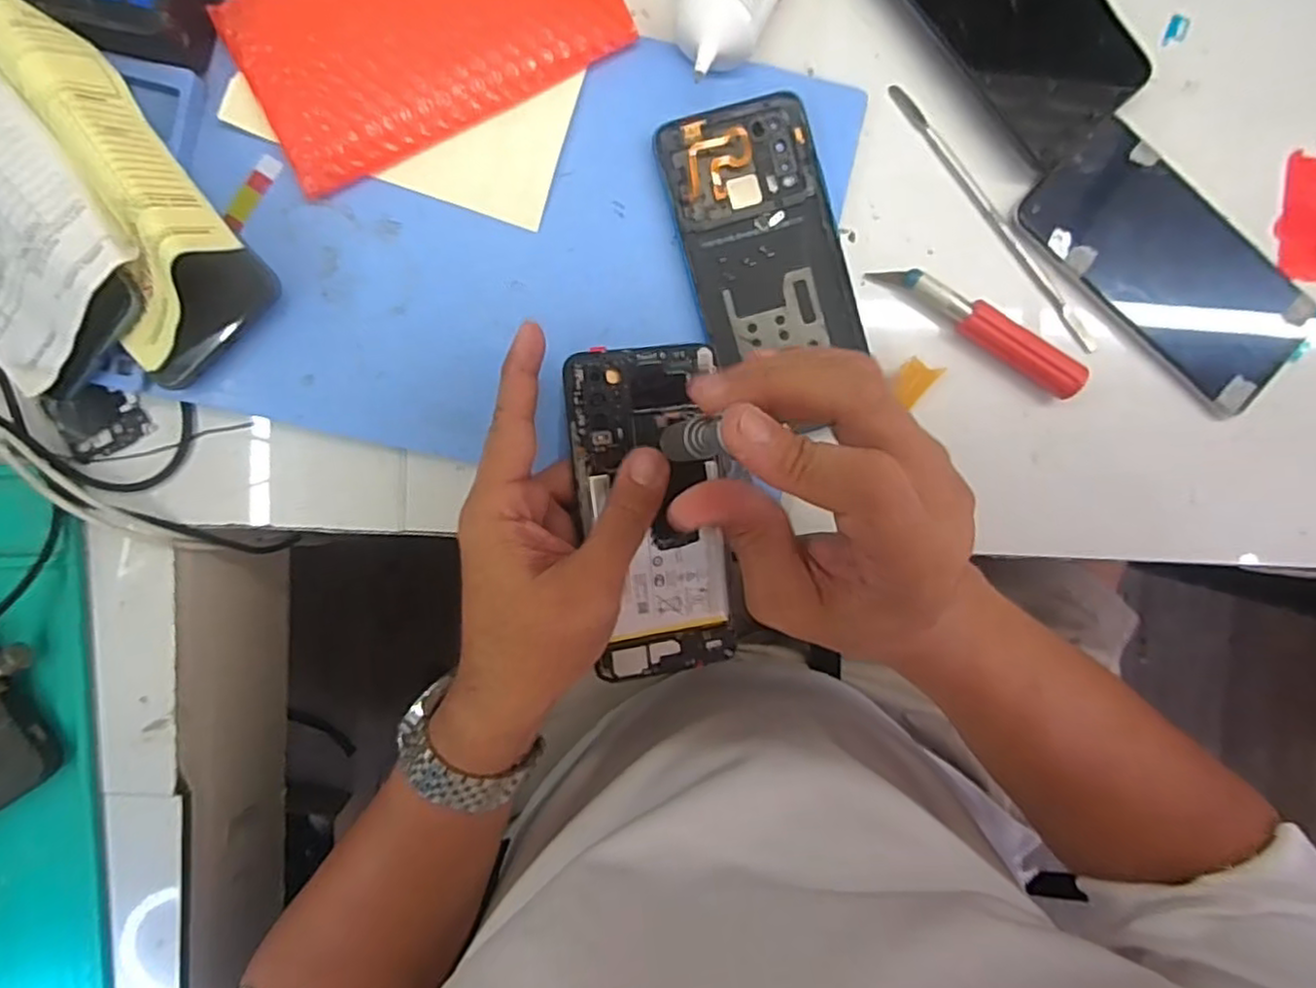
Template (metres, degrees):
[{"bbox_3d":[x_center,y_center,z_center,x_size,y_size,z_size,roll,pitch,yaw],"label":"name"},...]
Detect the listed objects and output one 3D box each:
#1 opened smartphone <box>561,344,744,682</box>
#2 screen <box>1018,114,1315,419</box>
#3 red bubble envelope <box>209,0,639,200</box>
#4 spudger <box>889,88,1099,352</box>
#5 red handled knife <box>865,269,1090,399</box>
[{"bbox_3d":[0.000,0.011,0.326,0.073,0.013,0.158,-13,101,-4],"label":"opened smartphone"},{"bbox_3d":[0.260,-0.114,0.348,0.153,0.013,0.075,40,91,-3],"label":"screen"},{"bbox_3d":[-0.107,-0.219,0.320,0.170,0.015,0.093,-27,95,-3],"label":"red bubble envelope"},{"bbox_3d":[0.173,-0.140,0.349,0.008,0.005,0.167,-40,95,-2],"label":"spudger"},{"bbox_3d":[0.164,-0.085,0.343,0.113,0.016,0.018,32,91,-3],"label":"red handled knife"}]

